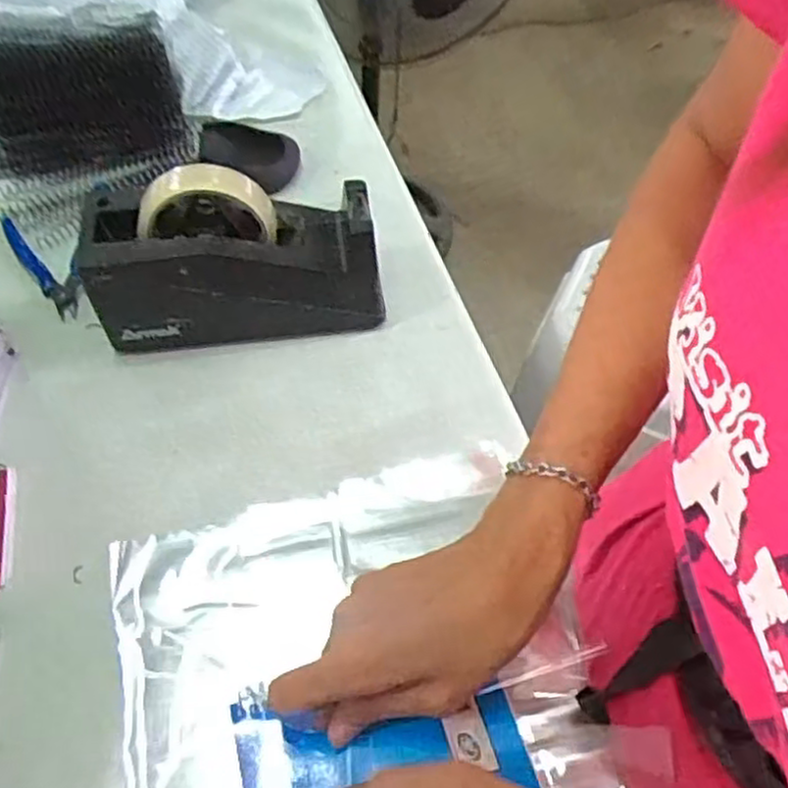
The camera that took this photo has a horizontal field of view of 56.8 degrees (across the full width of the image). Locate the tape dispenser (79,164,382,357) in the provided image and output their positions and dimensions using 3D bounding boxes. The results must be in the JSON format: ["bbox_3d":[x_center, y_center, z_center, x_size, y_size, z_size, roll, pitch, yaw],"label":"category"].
[{"bbox_3d":[-0.110,-0.099,0.521,0.204,0.120,0.075,-5,56,-6],"label":"tape dispenser"}]

